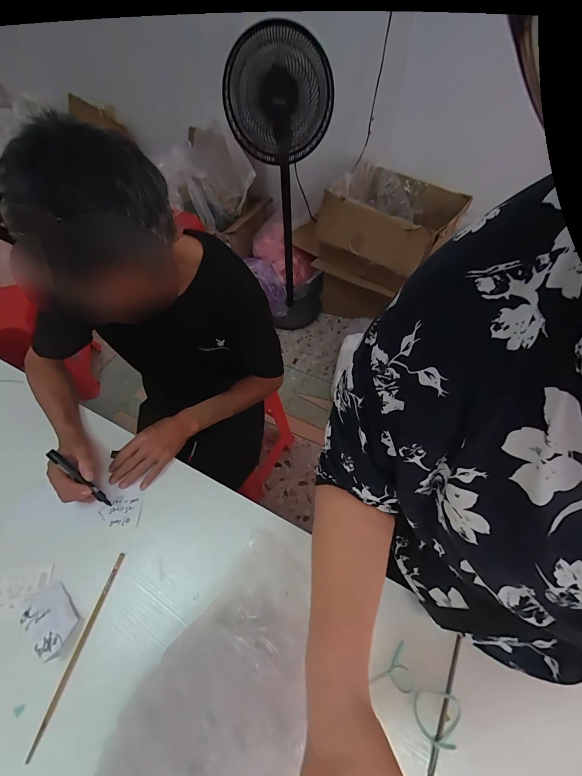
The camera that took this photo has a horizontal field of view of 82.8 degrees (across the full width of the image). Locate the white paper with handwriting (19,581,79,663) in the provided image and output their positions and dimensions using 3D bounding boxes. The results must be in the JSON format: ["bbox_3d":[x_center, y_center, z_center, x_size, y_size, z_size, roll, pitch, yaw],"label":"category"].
[{"bbox_3d":[-0.341,0.324,0.467,0.093,0.023,0.056,34,64,22],"label":"white paper with handwriting"}]

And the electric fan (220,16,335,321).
[{"bbox_3d":[-0.027,-0.746,1.431,0.368,1.080,0.333,-7,57,-3],"label":"electric fan"}]

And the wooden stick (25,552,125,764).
[{"bbox_3d":[-0.289,0.353,0.455,0.013,0.008,0.228,10,58,8],"label":"wooden stick"}]

